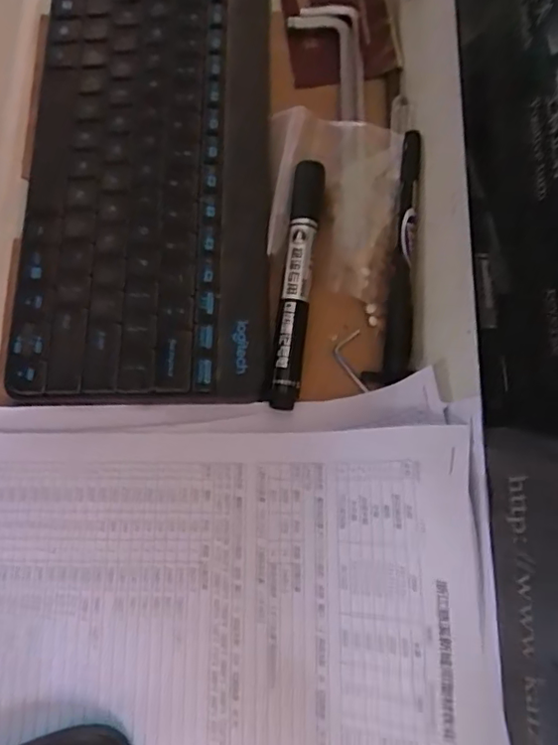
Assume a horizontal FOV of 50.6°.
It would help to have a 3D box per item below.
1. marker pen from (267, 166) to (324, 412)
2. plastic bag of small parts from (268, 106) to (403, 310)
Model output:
[{"bbox_3d":[0.009,-0.050,0.320,0.015,0.015,0.137,7,76,4],"label":"marker pen"},{"bbox_3d":[0.029,-0.101,0.337,0.073,0.018,0.115,7,74,4],"label":"plastic bag of small parts"}]

